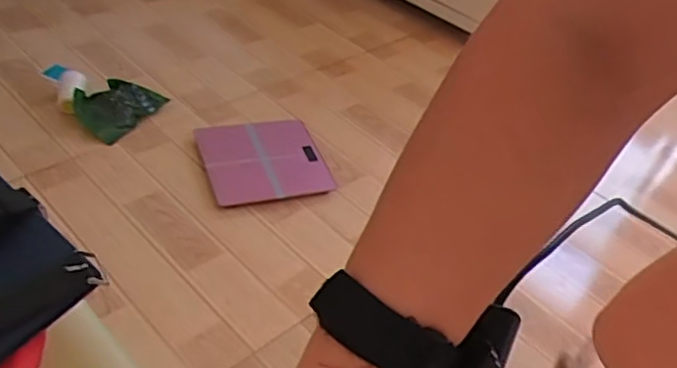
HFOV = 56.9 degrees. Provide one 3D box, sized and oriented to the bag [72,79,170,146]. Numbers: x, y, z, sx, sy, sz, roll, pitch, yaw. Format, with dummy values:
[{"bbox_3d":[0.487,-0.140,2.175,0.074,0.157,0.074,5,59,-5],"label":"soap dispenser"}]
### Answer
[{"bbox_3d":[-0.501,-0.188,1.425,0.121,0.072,0.198,30,47,23],"label":"bag"}]

